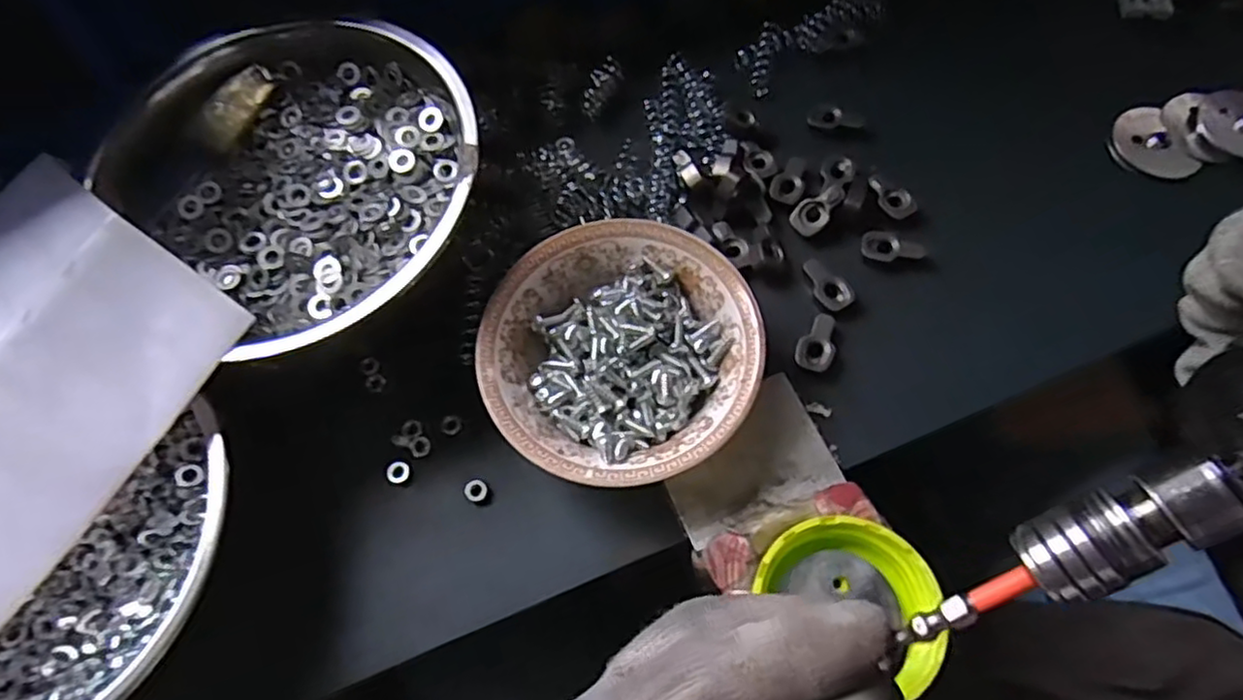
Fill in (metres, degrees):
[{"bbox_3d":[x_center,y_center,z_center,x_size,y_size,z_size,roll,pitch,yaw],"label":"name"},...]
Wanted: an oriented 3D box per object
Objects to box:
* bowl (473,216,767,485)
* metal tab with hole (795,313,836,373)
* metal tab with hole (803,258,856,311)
[{"bbox_3d":[0.000,0.004,0.313,0.119,0.043,0.116,-1,68,3],"label":"bowl"},{"bbox_3d":[0.095,-0.003,0.328,0.017,0.007,0.030,24,71,12],"label":"metal tab with hole"},{"bbox_3d":[0.102,-0.033,0.338,0.016,0.005,0.030,-29,69,-8],"label":"metal tab with hole"}]

